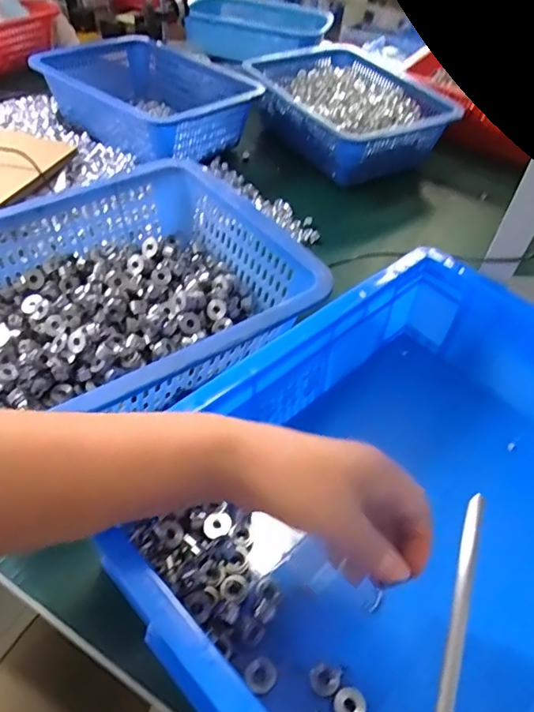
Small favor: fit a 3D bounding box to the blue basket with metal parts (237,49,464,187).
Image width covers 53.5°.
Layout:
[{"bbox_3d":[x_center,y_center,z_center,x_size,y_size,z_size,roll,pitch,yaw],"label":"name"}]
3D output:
[{"bbox_3d":[0.122,-0.386,0.860,0.217,0.096,0.301,-29,57,-28],"label":"blue basket with metal parts"}]

